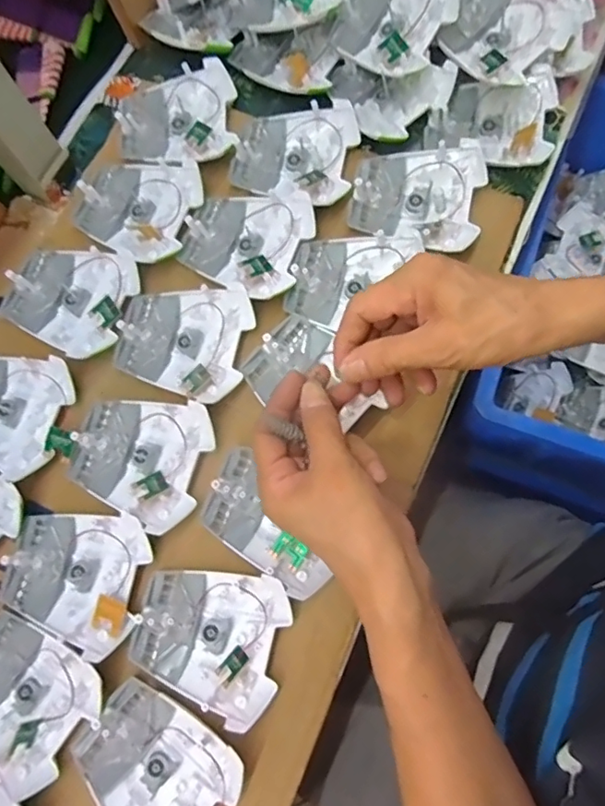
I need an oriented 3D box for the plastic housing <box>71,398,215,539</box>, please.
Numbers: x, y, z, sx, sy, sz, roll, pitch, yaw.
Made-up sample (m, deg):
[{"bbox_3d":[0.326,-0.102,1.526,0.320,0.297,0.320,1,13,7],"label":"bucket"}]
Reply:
[{"bbox_3d":[-0.130,0.041,0.421,0.105,0.020,0.097,16,79,3],"label":"plastic housing"}]

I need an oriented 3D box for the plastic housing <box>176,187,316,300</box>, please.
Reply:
[{"bbox_3d":[-0.049,-0.144,0.460,0.104,0.024,0.095,21,79,4],"label":"plastic housing"}]

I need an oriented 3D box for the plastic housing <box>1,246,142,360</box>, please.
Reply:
[{"bbox_3d":[-0.201,-0.091,0.460,0.105,0.025,0.092,20,79,4],"label":"plastic housing"}]

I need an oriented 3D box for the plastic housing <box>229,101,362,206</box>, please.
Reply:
[{"bbox_3d":[-0.008,-0.223,0.478,0.106,0.027,0.090,7,79,2],"label":"plastic housing"}]

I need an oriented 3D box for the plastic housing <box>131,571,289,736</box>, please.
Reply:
[{"bbox_3d":[-0.065,0.166,0.388,0.108,0.020,0.095,23,80,5],"label":"plastic housing"}]

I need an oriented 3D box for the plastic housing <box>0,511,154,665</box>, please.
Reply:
[{"bbox_3d":[-0.170,0.126,0.406,0.109,0.022,0.097,24,80,5],"label":"plastic housing"}]

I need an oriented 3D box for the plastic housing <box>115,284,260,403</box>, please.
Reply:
[{"bbox_3d":[-0.100,-0.052,0.444,0.107,0.023,0.094,11,79,3],"label":"plastic housing"}]

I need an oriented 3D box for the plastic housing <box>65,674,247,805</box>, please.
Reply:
[{"bbox_3d":[-0.105,0.259,0.372,0.111,0.020,0.091,34,81,7],"label":"plastic housing"}]

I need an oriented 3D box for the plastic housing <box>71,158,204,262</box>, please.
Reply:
[{"bbox_3d":[-0.148,-0.177,0.476,0.102,0.018,0.096,21,79,5],"label":"plastic housing"}]

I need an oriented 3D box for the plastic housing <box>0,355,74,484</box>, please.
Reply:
[{"bbox_3d":[-0.246,0.000,0.442,0.108,0.022,0.098,28,80,6],"label":"plastic housing"}]

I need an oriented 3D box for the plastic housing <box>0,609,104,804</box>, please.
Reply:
[{"bbox_3d":[-0.206,0.213,0.387,0.108,0.019,0.092,33,81,7],"label":"plastic housing"}]

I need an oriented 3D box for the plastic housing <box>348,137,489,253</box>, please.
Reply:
[{"bbox_3d":[0.098,-0.179,0.458,0.107,0.025,0.094,12,79,3],"label":"plastic housing"}]

